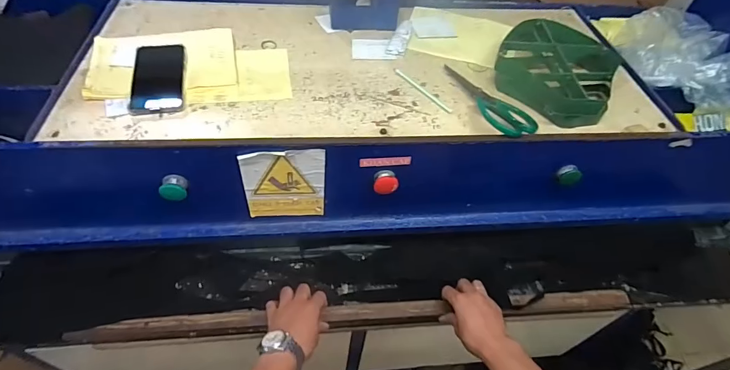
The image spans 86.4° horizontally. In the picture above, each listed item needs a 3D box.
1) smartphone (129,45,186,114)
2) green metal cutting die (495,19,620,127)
[{"bbox_3d":[-0.337,-0.179,0.637,0.081,0.013,0.168,-7,50,-13],"label":"smartphone"},{"bbox_3d":[0.343,-0.214,0.706,0.197,0.061,0.223,23,51,13],"label":"green metal cutting die"}]

